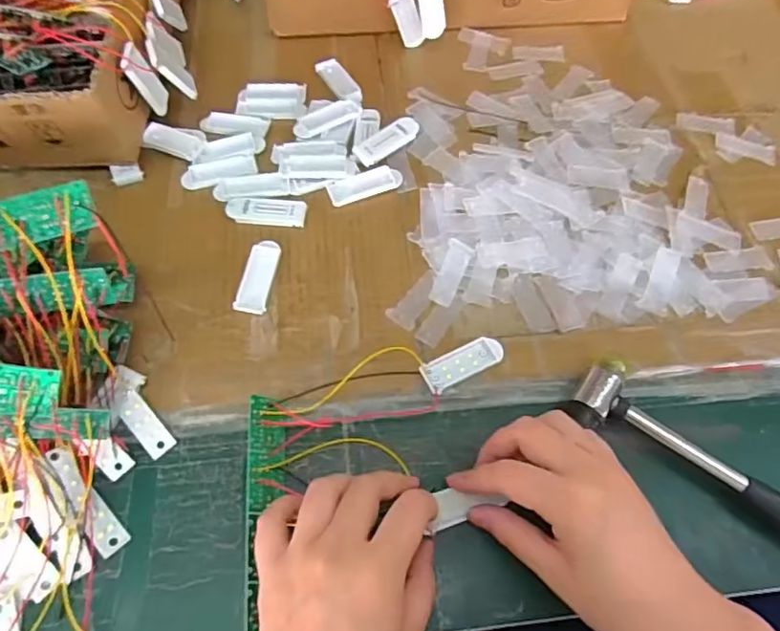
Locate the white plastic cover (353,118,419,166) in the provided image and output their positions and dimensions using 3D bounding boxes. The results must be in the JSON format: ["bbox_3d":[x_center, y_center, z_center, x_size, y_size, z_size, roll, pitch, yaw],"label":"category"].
[{"bbox_3d":[-0.002,-0.141,0.459,0.059,0.006,0.022,-36,69,-18],"label":"white plastic cover"}]

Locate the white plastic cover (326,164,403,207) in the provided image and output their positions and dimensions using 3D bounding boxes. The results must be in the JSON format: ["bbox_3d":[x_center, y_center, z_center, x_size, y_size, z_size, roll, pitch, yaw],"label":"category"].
[{"bbox_3d":[-0.020,-0.101,0.440,0.057,0.004,0.022,-19,65,-11],"label":"white plastic cover"}]

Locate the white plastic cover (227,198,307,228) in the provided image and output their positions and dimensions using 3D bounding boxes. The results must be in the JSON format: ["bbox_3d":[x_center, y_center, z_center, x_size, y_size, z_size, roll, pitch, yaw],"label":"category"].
[{"bbox_3d":[-0.092,-0.078,0.426,0.058,0.004,0.022,4,62,1],"label":"white plastic cover"}]

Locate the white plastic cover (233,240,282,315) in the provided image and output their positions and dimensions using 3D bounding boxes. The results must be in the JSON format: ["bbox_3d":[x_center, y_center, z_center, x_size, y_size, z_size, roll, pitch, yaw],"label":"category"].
[{"bbox_3d":[-0.093,-0.028,0.405,0.021,0.005,0.057,8,63,3],"label":"white plastic cover"}]

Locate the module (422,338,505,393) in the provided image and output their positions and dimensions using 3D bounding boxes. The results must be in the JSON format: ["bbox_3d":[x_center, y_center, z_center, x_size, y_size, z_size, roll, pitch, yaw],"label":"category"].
[{"bbox_3d":[0.049,0.032,0.381,0.058,0.006,0.021,-27,66,-14],"label":"module"}]

